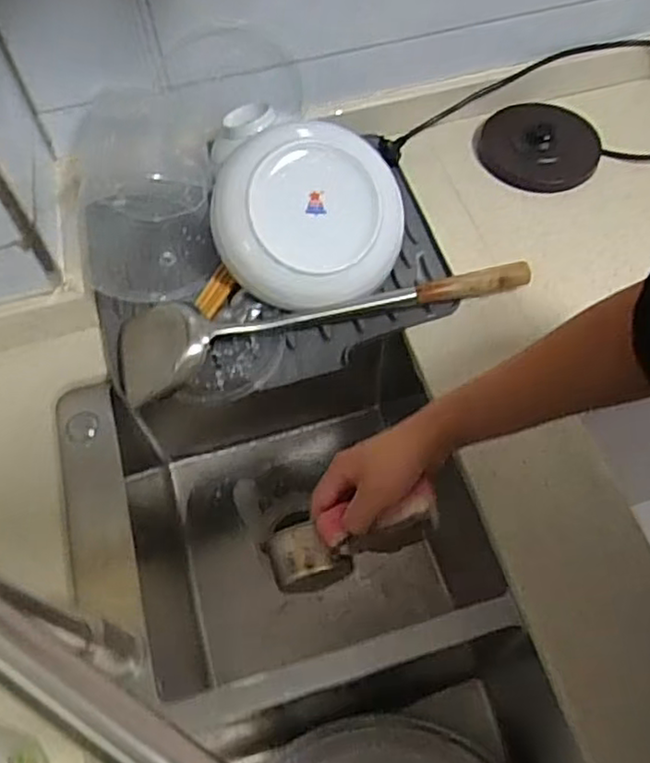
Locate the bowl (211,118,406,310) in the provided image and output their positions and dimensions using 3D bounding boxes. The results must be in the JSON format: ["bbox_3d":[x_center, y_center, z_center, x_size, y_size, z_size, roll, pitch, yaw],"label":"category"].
[{"bbox_3d":[-0.018,-0.171,0.689,0.181,0.068,0.197,2,83,-17],"label":"bowl"}]

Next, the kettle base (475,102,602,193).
[{"bbox_3d":[0.254,-0.284,0.802,0.134,0.020,0.138,16,61,12],"label":"kettle base"}]

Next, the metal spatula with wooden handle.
[{"bbox_3d":[-0.002,-0.070,0.678,0.411,0.036,0.073,-13,60,-6],"label":"metal spatula with wooden handle"}]

